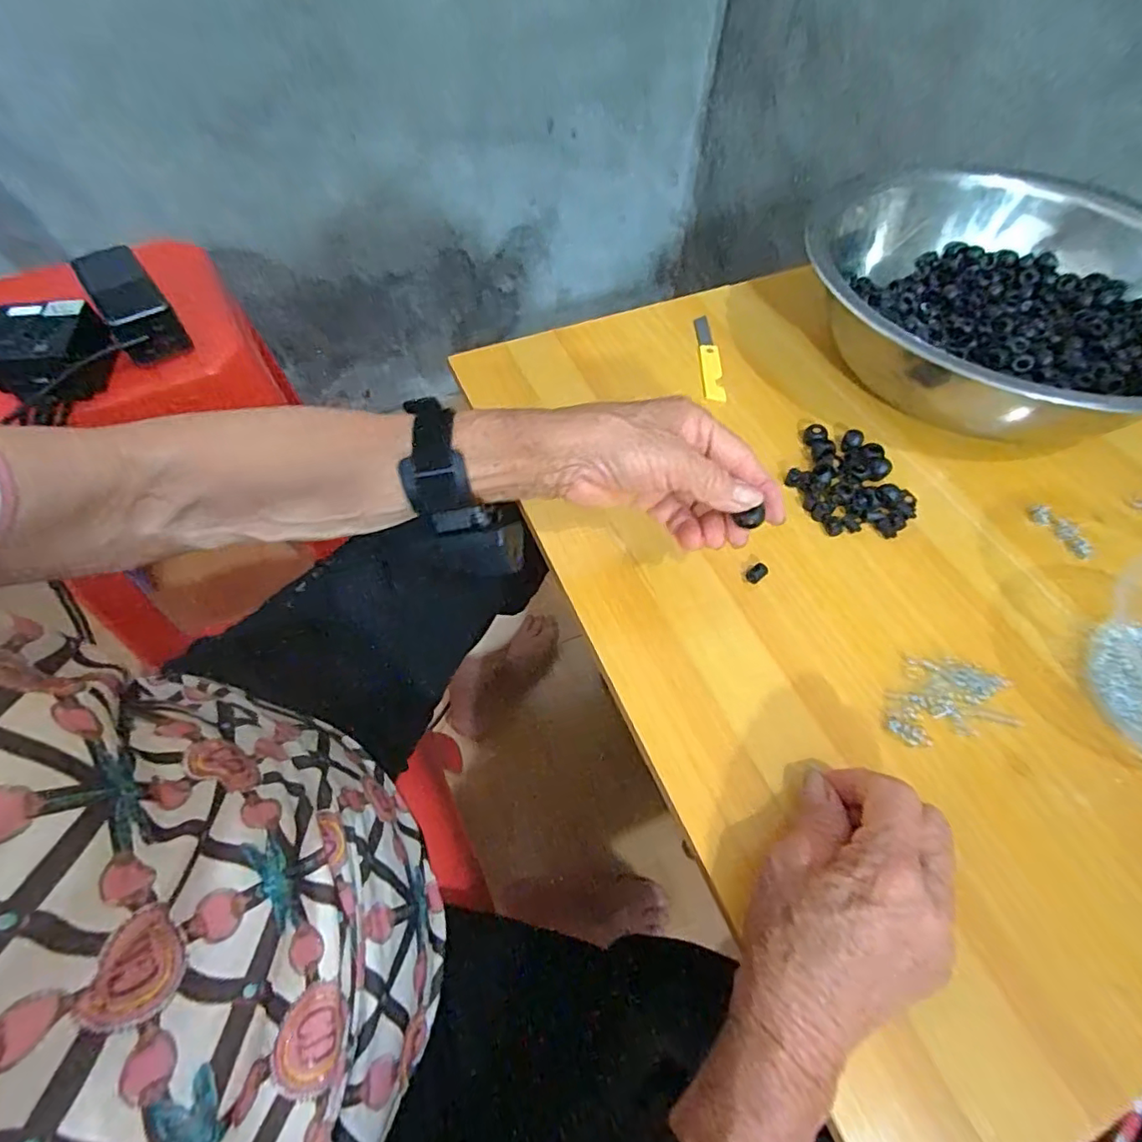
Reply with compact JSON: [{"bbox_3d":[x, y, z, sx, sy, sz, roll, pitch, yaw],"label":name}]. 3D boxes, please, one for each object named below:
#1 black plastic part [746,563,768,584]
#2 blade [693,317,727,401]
[{"bbox_3d":[0.126,0.002,0.385,0.013,0.009,0.010,-38,66,-22],"label":"black plastic part"},{"bbox_3d":[0.125,-0.195,0.513,0.019,0.005,0.115,2,57,0],"label":"blade"}]

